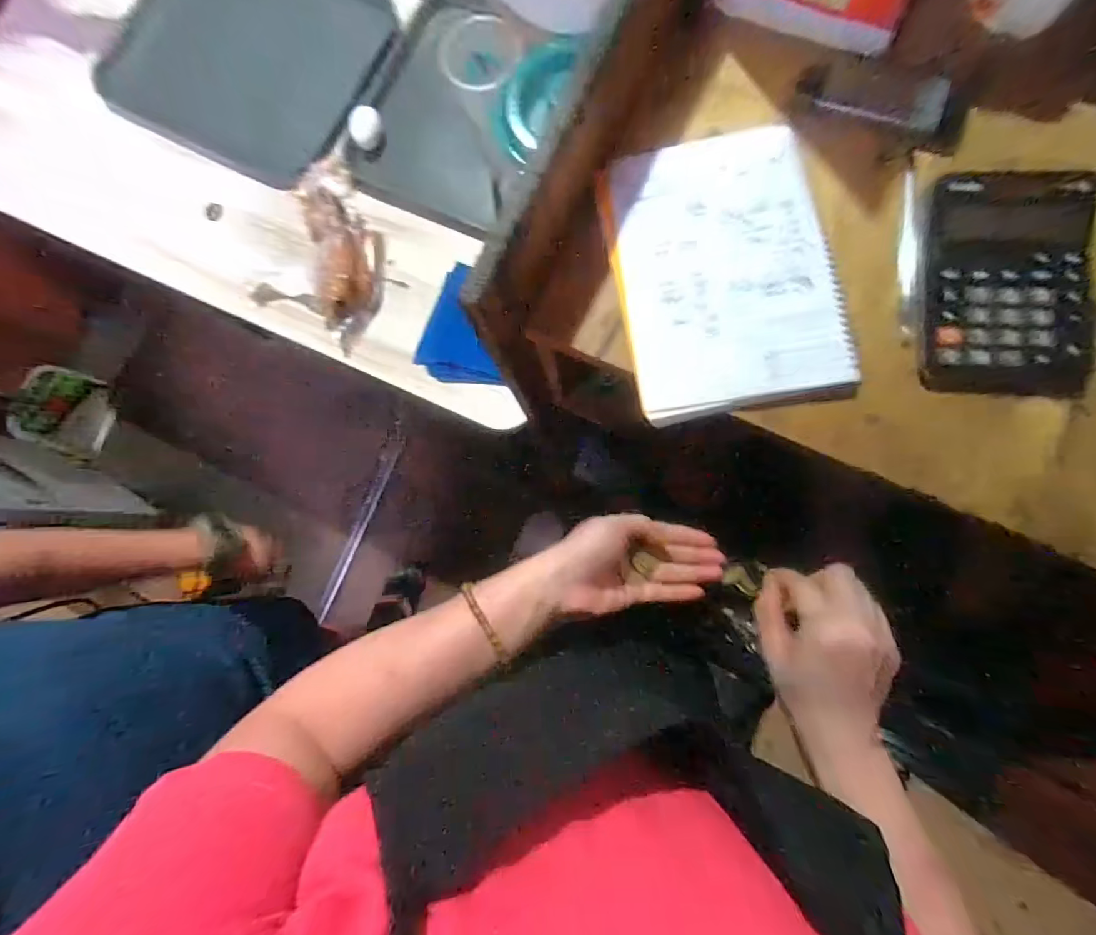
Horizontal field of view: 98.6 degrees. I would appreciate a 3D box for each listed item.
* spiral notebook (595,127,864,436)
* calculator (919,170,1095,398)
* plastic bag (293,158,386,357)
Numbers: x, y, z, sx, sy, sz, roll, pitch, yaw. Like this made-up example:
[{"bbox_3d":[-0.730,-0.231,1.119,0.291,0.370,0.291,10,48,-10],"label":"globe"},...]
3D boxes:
[{"bbox_3d":[0.128,-0.143,0.350,0.148,0.019,0.207,-12,86,8],"label":"spiral notebook"},{"bbox_3d":[0.315,-0.125,0.325,0.094,0.021,0.147,5,82,6],"label":"calculator"},{"bbox_3d":[-0.299,-0.319,0.679,0.112,0.058,0.292,-12,80,4],"label":"plastic bag"}]

